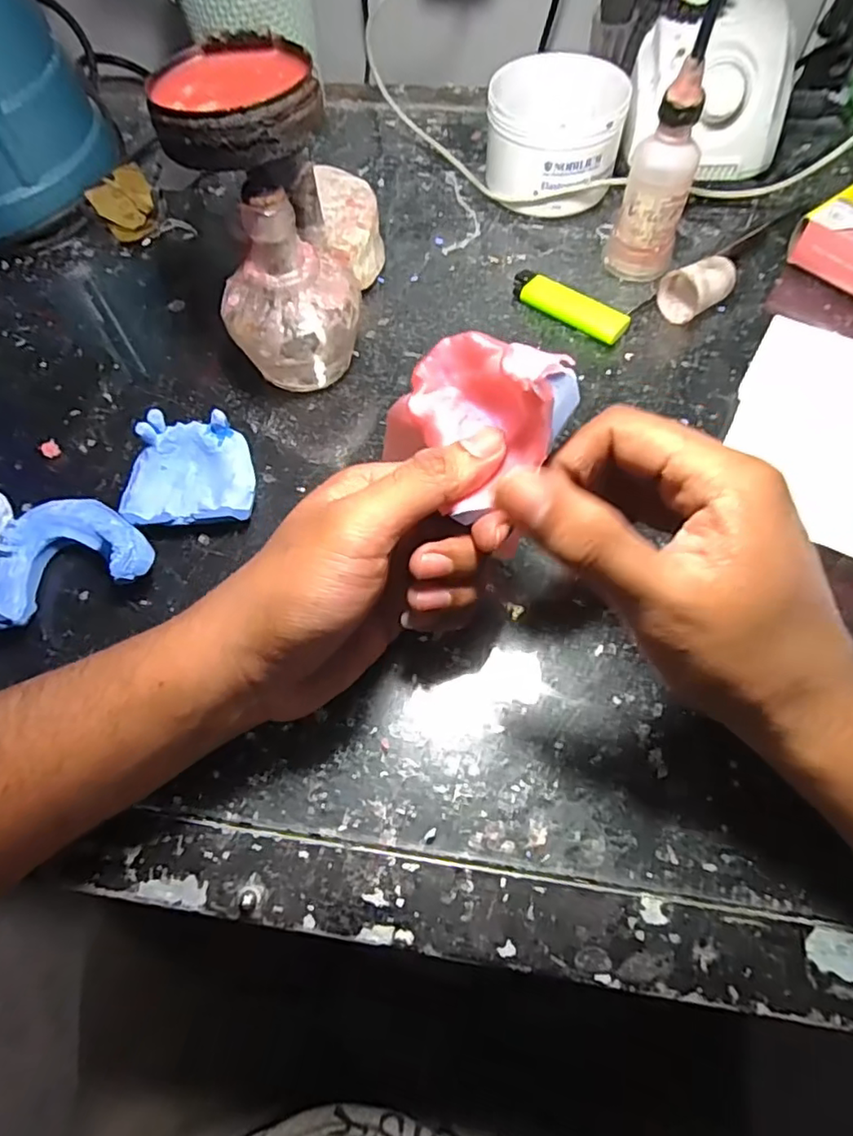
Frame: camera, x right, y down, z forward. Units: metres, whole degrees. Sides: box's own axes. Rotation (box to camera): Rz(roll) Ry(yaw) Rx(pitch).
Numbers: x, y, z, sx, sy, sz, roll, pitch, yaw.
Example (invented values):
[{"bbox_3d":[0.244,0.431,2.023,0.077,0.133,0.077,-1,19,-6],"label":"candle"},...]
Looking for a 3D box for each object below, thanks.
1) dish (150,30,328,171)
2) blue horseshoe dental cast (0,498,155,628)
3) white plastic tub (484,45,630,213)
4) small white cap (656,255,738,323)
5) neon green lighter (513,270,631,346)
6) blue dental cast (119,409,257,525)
[{"bbox_3d":[-0.083,-0.207,0.261,0.071,0.018,0.073,-1,63,2],"label":"dish"},{"bbox_3d":[-0.176,-0.006,0.293,0.077,0.029,0.057,-22,64,-9],"label":"blue horseshoe dental cast"},{"bbox_3d":[0.087,-0.296,0.410,0.087,0.065,0.081,8,63,6],"label":"white plastic tub"},{"bbox_3d":[0.165,-0.171,0.364,0.035,0.031,0.032,-38,67,-16],"label":"small white cap"},{"bbox_3d":[0.089,-0.163,0.373,0.078,0.013,0.021,35,69,18],"label":"neon green lighter"},{"bbox_3d":[-0.122,-0.049,0.311,0.066,0.032,0.055,1,63,3],"label":"blue dental cast"}]

